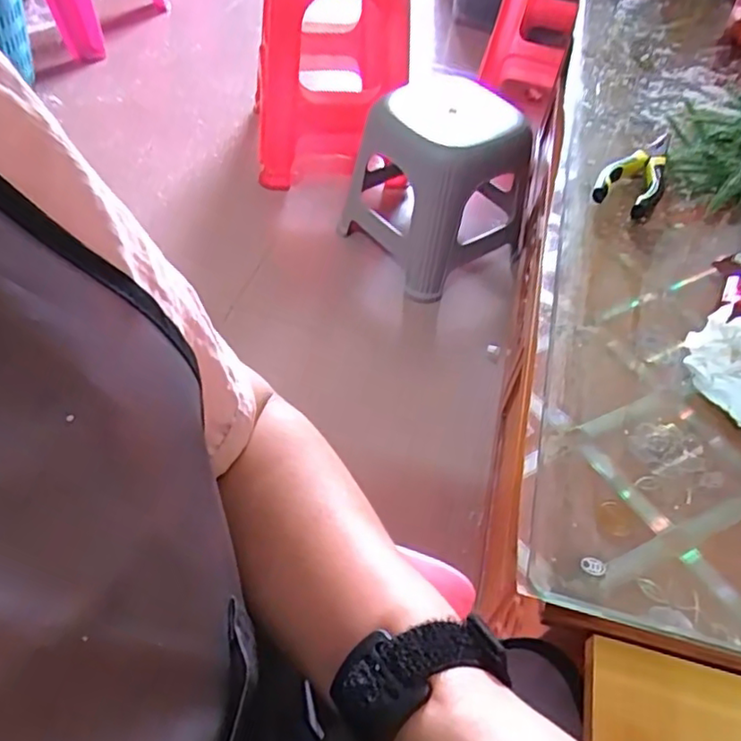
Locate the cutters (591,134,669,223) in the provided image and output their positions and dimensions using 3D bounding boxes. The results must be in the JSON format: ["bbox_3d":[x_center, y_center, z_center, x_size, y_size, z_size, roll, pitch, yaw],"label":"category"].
[{"bbox_3d":[0.256,-0.192,0.603,0.056,0.014,0.138,25,52,15],"label":"cutters"}]

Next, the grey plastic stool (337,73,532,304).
[{"bbox_3d":[0.131,-0.384,1.249,0.272,0.308,0.352,-31,59,-28],"label":"grey plastic stool"}]

